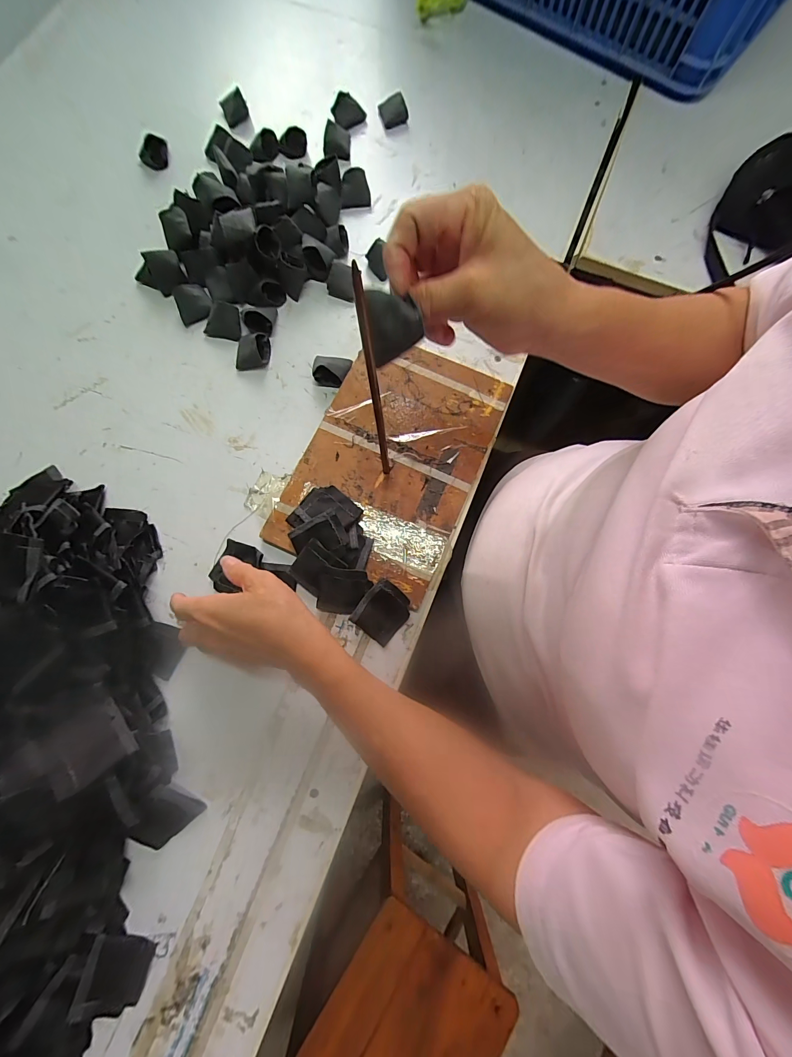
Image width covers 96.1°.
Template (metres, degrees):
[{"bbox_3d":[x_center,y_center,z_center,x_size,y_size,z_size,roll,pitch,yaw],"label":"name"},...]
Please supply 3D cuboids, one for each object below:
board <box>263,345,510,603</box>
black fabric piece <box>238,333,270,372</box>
[{"bbox_3d":[-0.003,-0.077,0.388,0.180,0.019,0.262,22,78,4],"label":"board"},{"bbox_3d":[-0.166,-0.205,0.409,0.034,0.025,0.041,3,77,-1],"label":"black fabric piece"}]

